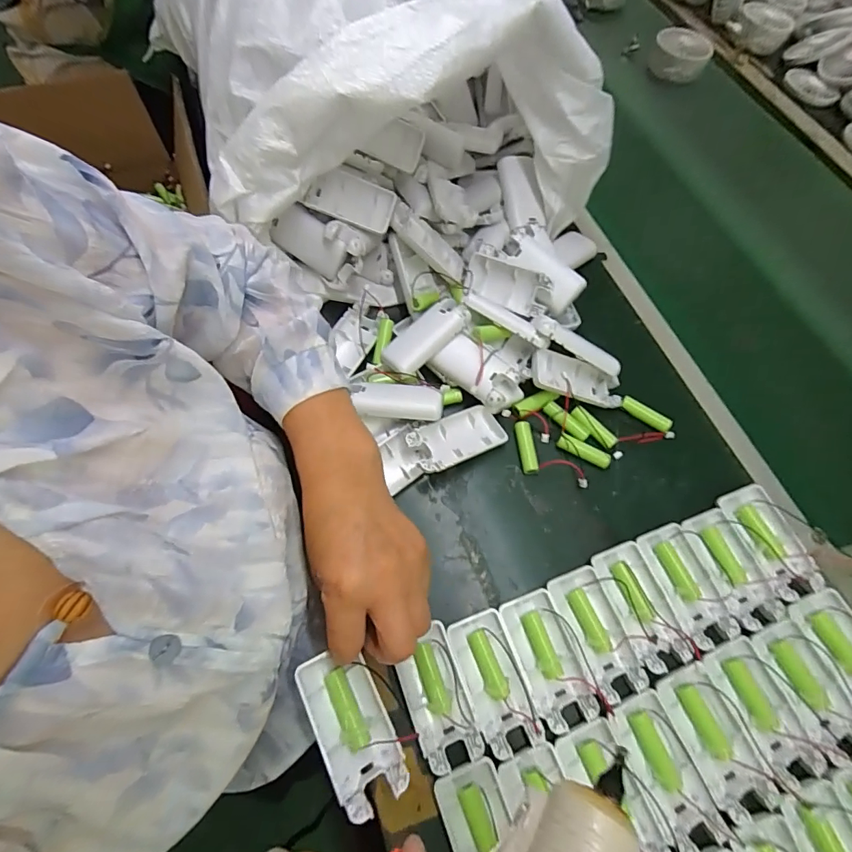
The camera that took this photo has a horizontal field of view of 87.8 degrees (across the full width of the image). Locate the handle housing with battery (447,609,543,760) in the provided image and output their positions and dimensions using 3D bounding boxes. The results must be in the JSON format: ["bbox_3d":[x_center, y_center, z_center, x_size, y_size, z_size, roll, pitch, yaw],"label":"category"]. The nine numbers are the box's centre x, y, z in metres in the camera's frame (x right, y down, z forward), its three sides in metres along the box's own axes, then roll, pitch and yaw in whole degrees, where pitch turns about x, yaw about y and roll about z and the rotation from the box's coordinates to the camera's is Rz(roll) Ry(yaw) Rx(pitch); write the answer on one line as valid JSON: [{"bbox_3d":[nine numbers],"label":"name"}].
[{"bbox_3d":[0.054,0.200,0.349,0.044,0.016,0.096,-18,66,-8],"label":"handle housing with battery"}]

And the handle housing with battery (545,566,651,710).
[{"bbox_3d":[0.138,0.169,0.361,0.046,0.015,0.096,-18,66,-8],"label":"handle housing with battery"}]

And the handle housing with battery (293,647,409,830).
[{"bbox_3d":[-0.049,0.198,0.295,0.042,0.027,0.092,-27,67,-11],"label":"handle housing with battery"}]

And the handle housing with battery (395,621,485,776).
[{"bbox_3d":[0.007,0.206,0.339,0.044,0.016,0.090,-18,66,-8],"label":"handle housing with battery"}]

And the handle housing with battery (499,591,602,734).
[{"bbox_3d":[0.097,0.186,0.354,0.044,0.015,0.095,-19,66,-8],"label":"handle housing with battery"}]

